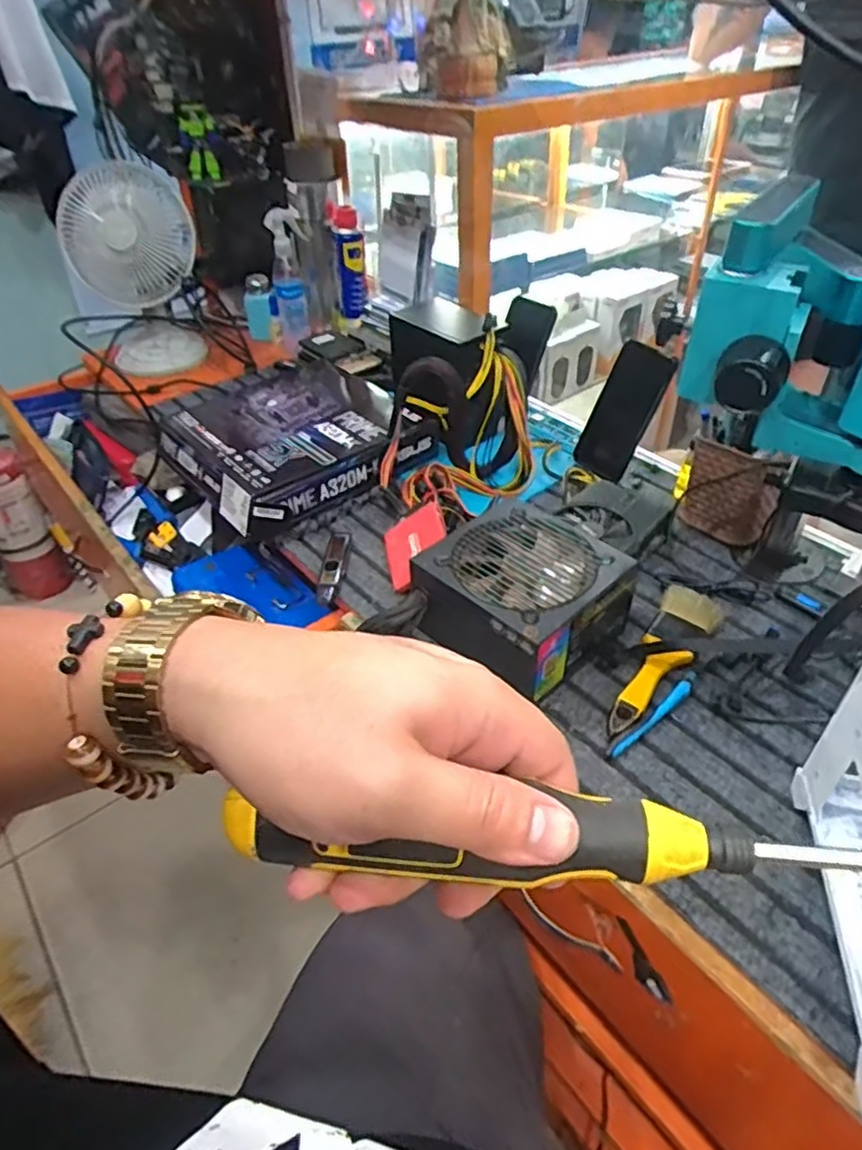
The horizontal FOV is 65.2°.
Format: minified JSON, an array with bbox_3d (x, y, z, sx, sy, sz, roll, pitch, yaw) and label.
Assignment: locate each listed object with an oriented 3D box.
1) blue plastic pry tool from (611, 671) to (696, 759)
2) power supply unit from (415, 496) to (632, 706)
[{"bbox_3d":[0.195,0.118,0.573,0.013,0.013,0.125,32,51,33],"label":"blue plastic pry tool"},{"bbox_3d":[0.079,0.022,0.628,0.162,0.085,0.156,-31,48,-29],"label":"power supply unit"}]

